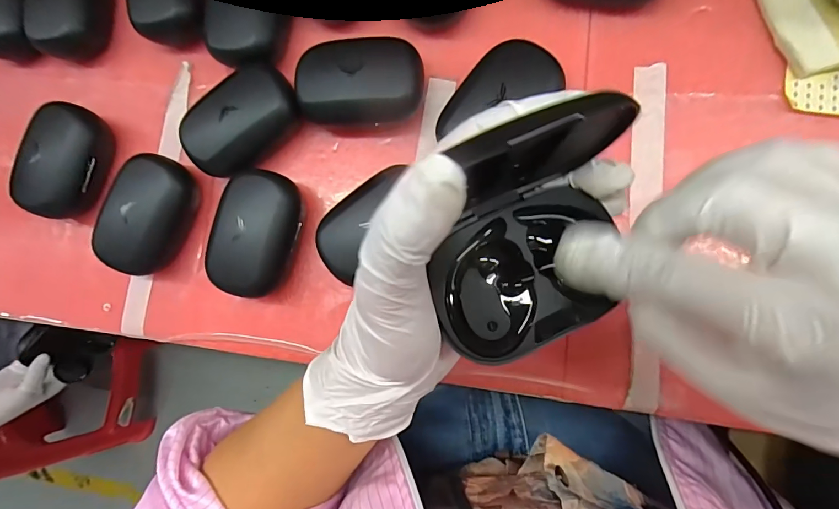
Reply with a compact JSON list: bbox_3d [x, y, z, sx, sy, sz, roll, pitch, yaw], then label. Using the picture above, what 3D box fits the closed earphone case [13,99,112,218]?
[{"bbox_3d":[-0.269,-0.070,0.316,0.054,0.039,0.086,19,88,10],"label":"closed earphone case"}]

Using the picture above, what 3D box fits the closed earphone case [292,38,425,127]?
[{"bbox_3d":[-0.039,-0.113,0.281,0.081,0.038,0.053,-3,85,9],"label":"closed earphone case"}]

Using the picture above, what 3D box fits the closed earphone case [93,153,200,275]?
[{"bbox_3d":[-0.198,-0.029,0.302,0.050,0.038,0.086,30,90,10],"label":"closed earphone case"}]

